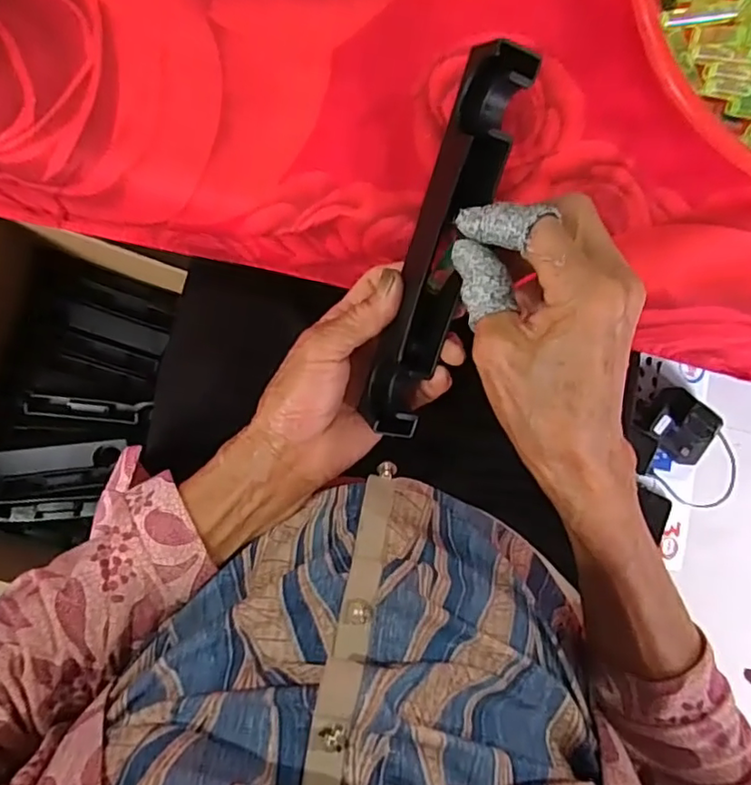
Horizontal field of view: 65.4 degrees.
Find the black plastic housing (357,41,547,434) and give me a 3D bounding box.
[{"bbox_3d":[0.034,-0.070,0.302,0.030,0.025,0.195,14,109,-7],"label":"black plastic housing"}]

